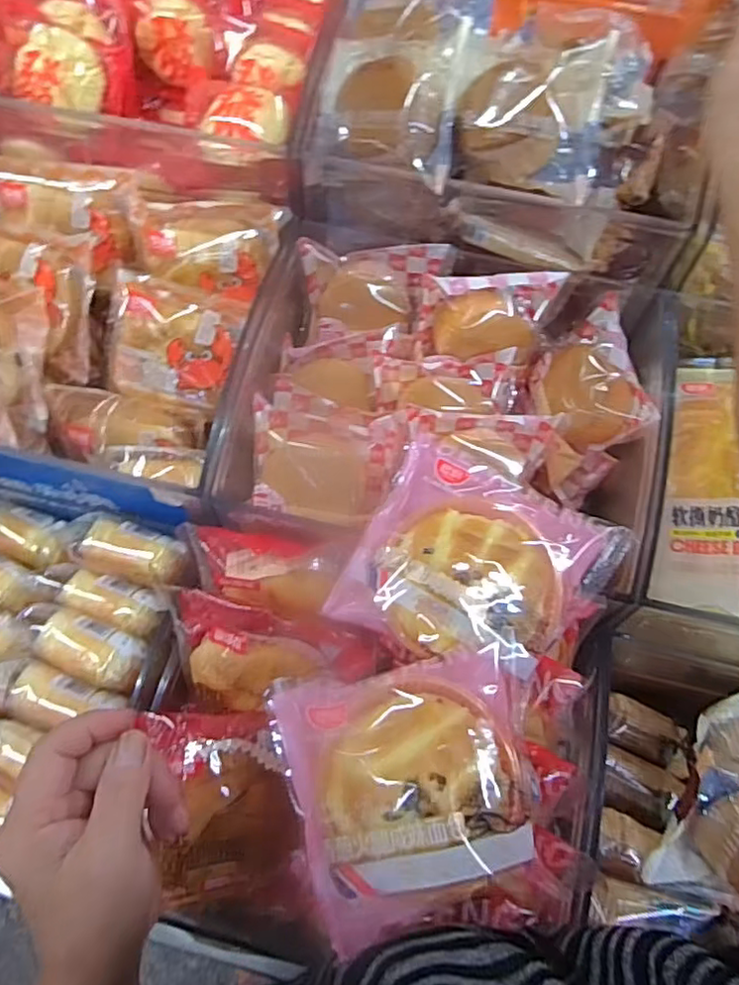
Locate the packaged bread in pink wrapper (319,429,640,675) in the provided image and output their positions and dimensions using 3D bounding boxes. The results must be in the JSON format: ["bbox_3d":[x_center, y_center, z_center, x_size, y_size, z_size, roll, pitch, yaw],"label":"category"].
[{"bbox_3d":[0.069,0.053,0.395,0.151,0.055,0.126,26,63,12],"label":"packaged bread in pink wrapper"}]

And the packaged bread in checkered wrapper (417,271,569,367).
[{"bbox_3d":[0.092,-0.141,0.502,0.105,0.067,0.035,-2,22,-7],"label":"packaged bread in checkered wrapper"}]

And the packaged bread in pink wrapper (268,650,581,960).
[{"bbox_3d":[0.029,0.162,0.330,0.128,0.044,0.143,-14,62,-10],"label":"packaged bread in pink wrapper"}]

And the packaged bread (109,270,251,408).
[{"bbox_3d":[-0.165,-0.127,0.521,0.115,0.035,0.089,13,104,4],"label":"packaged bread"}]

